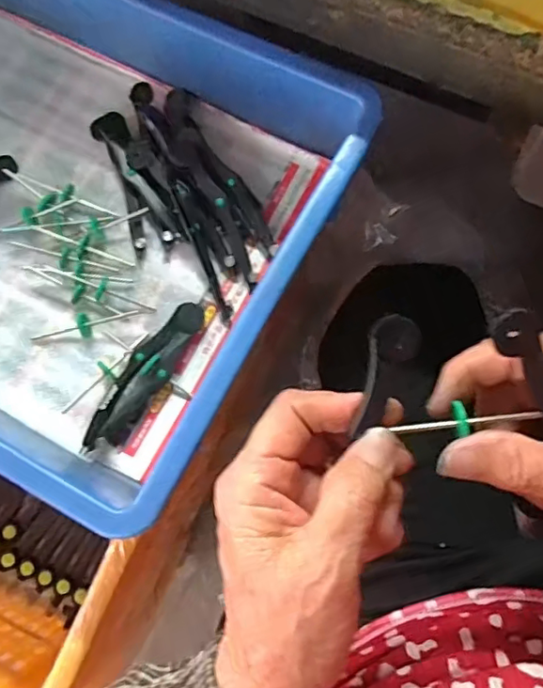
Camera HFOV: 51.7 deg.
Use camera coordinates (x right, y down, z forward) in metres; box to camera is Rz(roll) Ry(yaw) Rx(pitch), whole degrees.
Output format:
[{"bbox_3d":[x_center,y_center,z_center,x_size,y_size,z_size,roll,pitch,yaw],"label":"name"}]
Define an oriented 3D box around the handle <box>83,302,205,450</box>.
[{"bbox_3d":[-0.080,0.019,0.360,0.026,0.012,0.107,32,78,10],"label":"handle"}]

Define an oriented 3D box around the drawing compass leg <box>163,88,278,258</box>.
[{"bbox_3d":[-0.038,-0.122,0.388,0.023,0.015,0.144,-30,76,-6],"label":"drawing compass leg"}]

